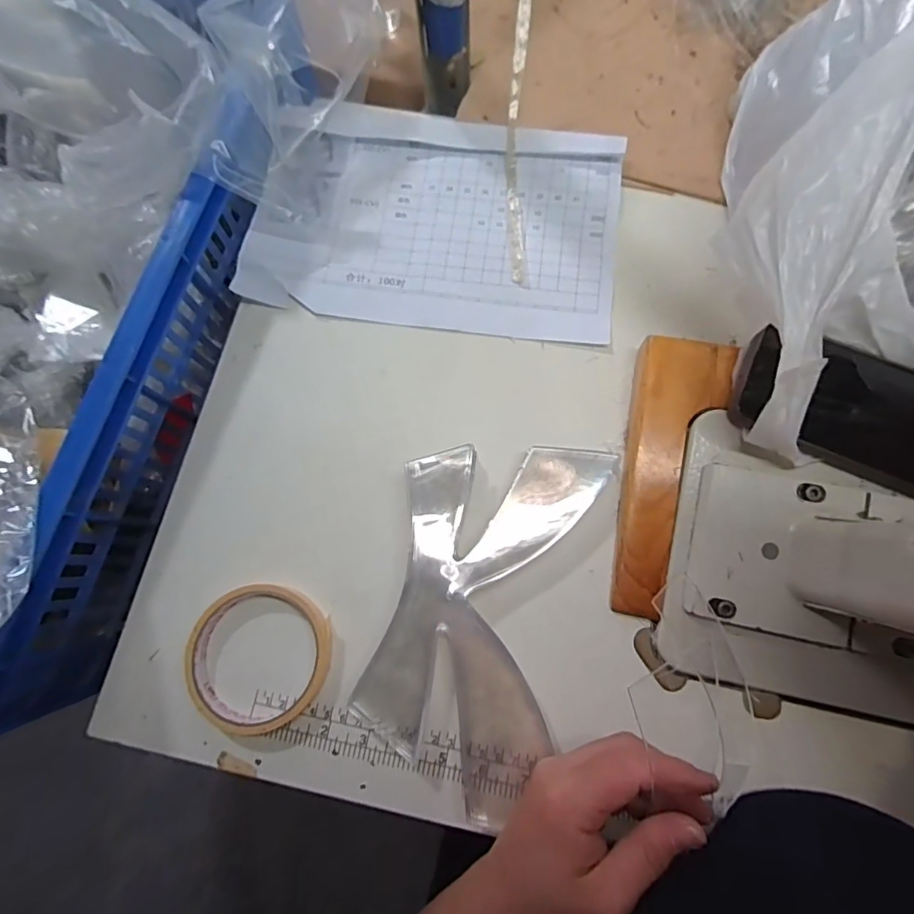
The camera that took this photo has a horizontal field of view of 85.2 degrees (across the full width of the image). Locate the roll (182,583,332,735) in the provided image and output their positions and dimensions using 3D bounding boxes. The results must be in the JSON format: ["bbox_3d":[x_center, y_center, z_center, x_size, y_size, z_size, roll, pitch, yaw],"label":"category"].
[{"bbox_3d":[-0.126,0.127,0.319,0.086,0.017,0.087,0,77,1],"label":"roll"}]

